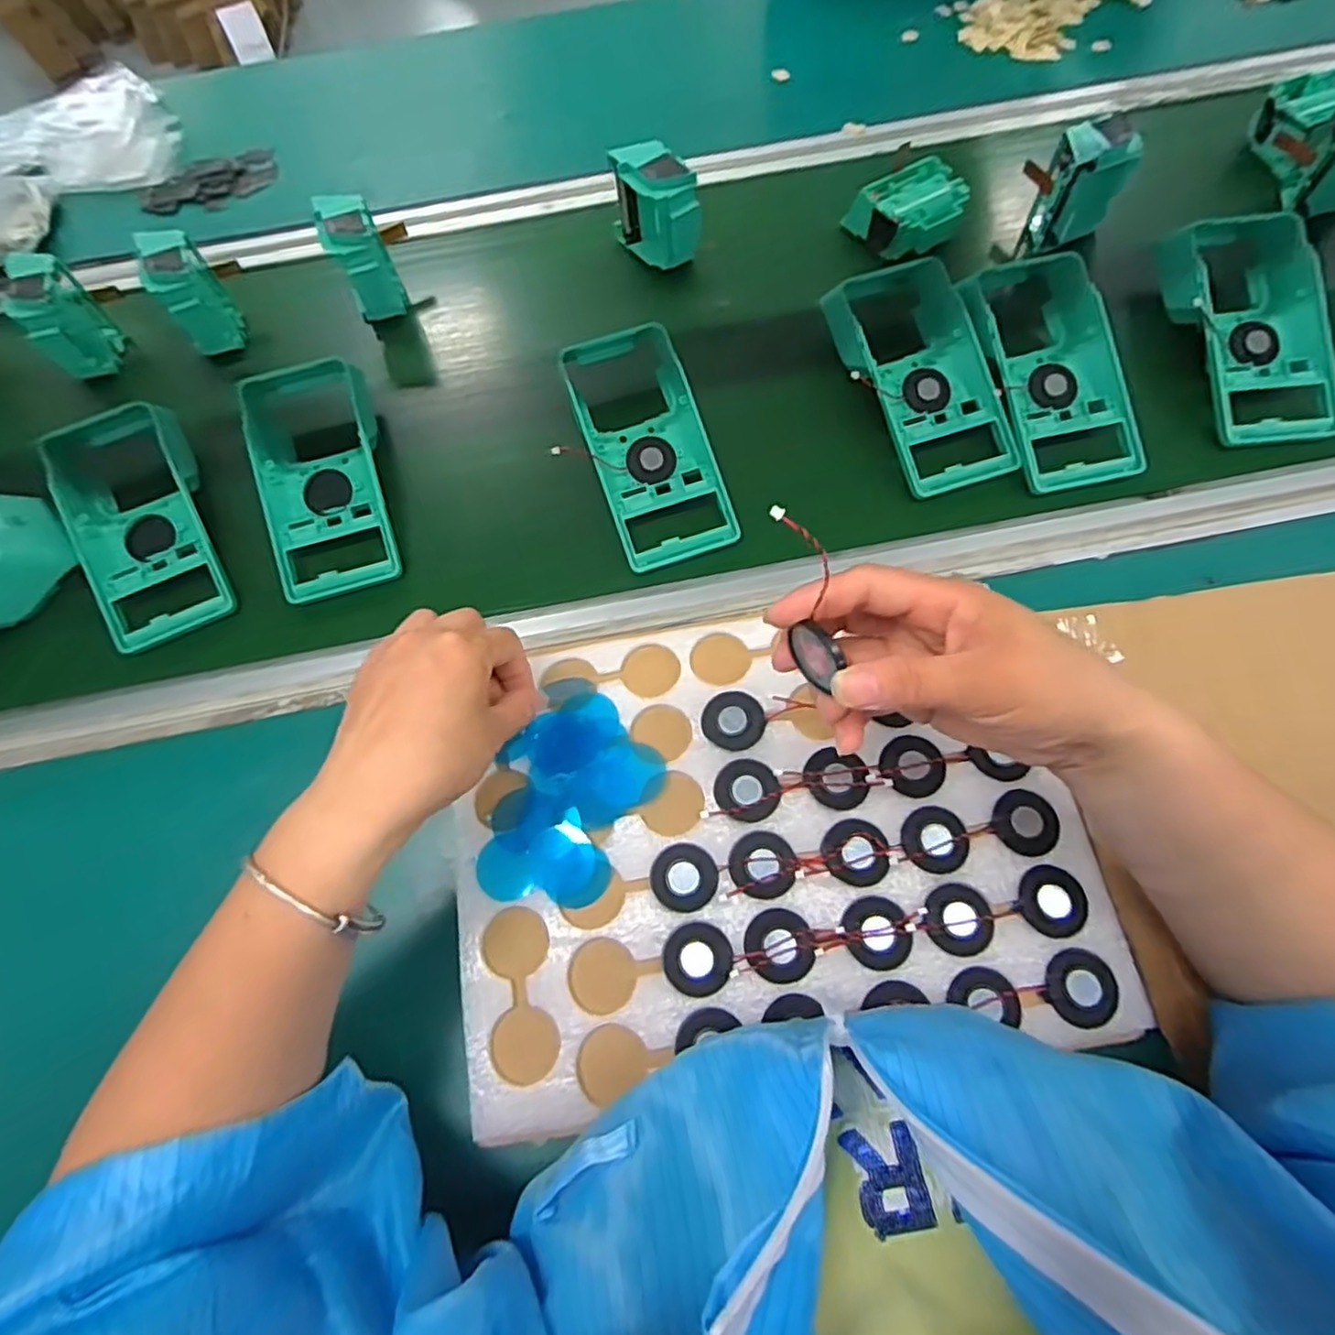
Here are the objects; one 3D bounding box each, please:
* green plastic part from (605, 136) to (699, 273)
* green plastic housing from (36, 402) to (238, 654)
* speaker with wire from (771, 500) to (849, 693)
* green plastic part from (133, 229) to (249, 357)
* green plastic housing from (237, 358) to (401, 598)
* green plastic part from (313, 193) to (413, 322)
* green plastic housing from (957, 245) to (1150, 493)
[{"bbox_3d":[-0.010,-0.374,0.574,0.055,0.081,0.070,-19,67,-6],"label":"green plastic part"},{"bbox_3d":[-0.375,-0.108,0.501,0.093,0.066,0.194,-23,68,-7],"label":"green plastic housing"},{"bbox_3d":[0.057,-0.026,0.282,0.006,0.080,0.031,-22,24,-11],"label":"speaker with wire"},{"bbox_3d":[-0.381,-0.297,0.561,0.034,0.085,0.056,-19,49,-1],"label":"green plastic part"},{"bbox_3d":[-0.248,-0.143,0.508,0.090,0.066,0.200,-18,73,-9],"label":"green plastic housing"},{"bbox_3d":[-0.244,-0.325,0.566,0.044,0.078,0.071,-24,68,-8],"label":"green plastic part"},{"bbox_3d":[0.271,-0.217,0.509,0.087,0.079,0.190,-12,67,-3],"label":"green plastic housing"}]

